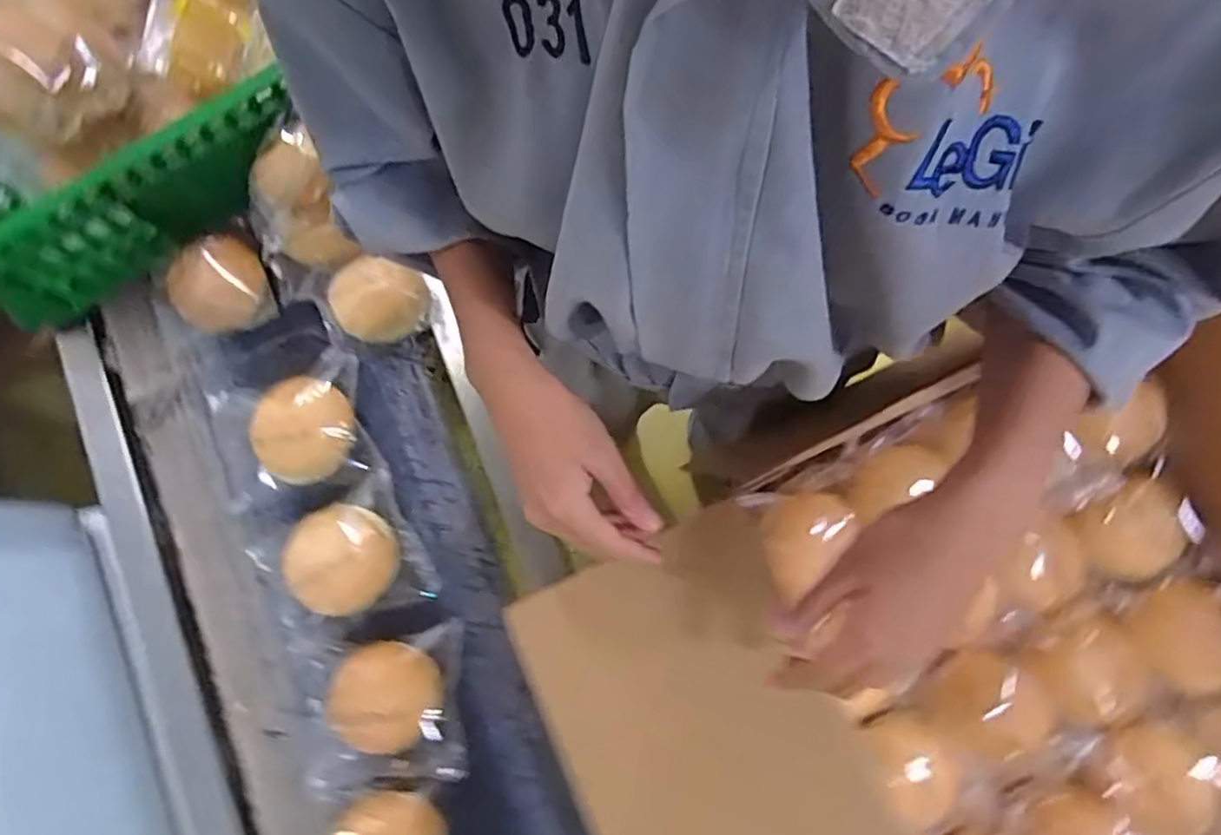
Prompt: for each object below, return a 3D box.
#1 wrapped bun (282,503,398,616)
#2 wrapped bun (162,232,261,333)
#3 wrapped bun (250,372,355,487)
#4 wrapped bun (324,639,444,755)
[{"bbox_3d":[-0.258,0.135,0.643,0.092,0.041,0.096,0,78,2],"label":"wrapped bun"},{"bbox_3d":[-0.400,-0.137,0.678,0.084,0.056,0.091,0,78,2],"label":"wrapped bun"},{"bbox_3d":[-0.299,0.008,0.662,0.088,0.043,0.094,0,78,2],"label":"wrapped bun"},{"bbox_3d":[-0.210,0.259,0.625,0.100,0.038,0.094,0,78,2],"label":"wrapped bun"}]

